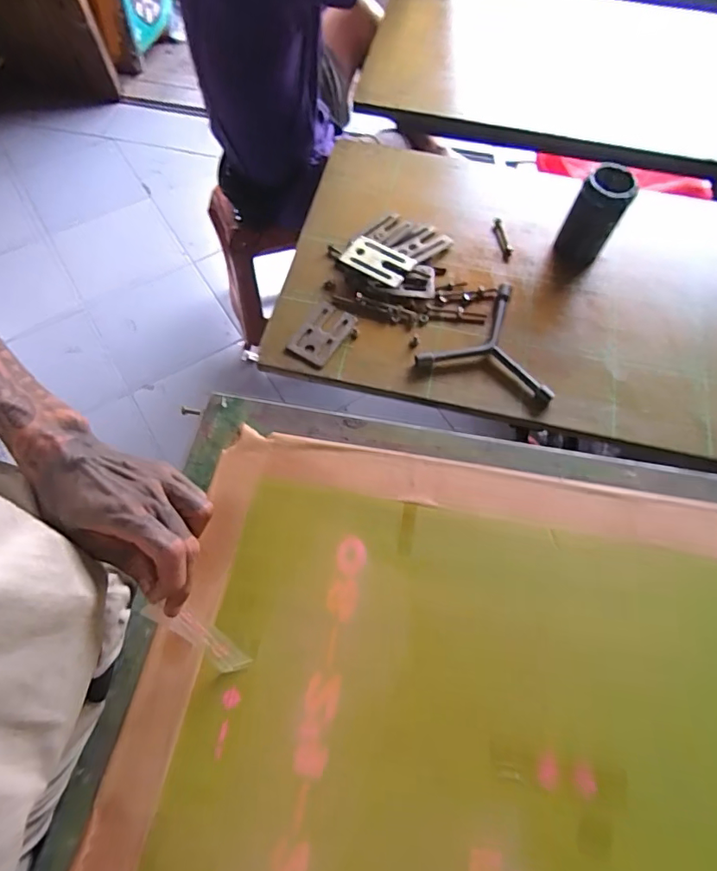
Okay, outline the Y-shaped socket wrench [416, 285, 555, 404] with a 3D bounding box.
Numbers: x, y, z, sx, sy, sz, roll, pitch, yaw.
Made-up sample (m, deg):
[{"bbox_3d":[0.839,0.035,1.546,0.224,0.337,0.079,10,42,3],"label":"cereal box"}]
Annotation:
[{"bbox_3d":[0.160,-0.116,0.584,0.152,0.021,0.133,19,66,8],"label":"Y-shaped socket wrench"}]

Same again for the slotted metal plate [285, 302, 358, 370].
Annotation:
[{"bbox_3d":[-0.044,-0.118,0.596,0.051,0.010,0.084,30,68,12],"label":"slotted metal plate"}]

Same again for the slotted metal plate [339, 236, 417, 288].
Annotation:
[{"bbox_3d":[0.024,-0.217,0.626,0.084,0.005,0.048,29,76,8],"label":"slotted metal plate"}]

